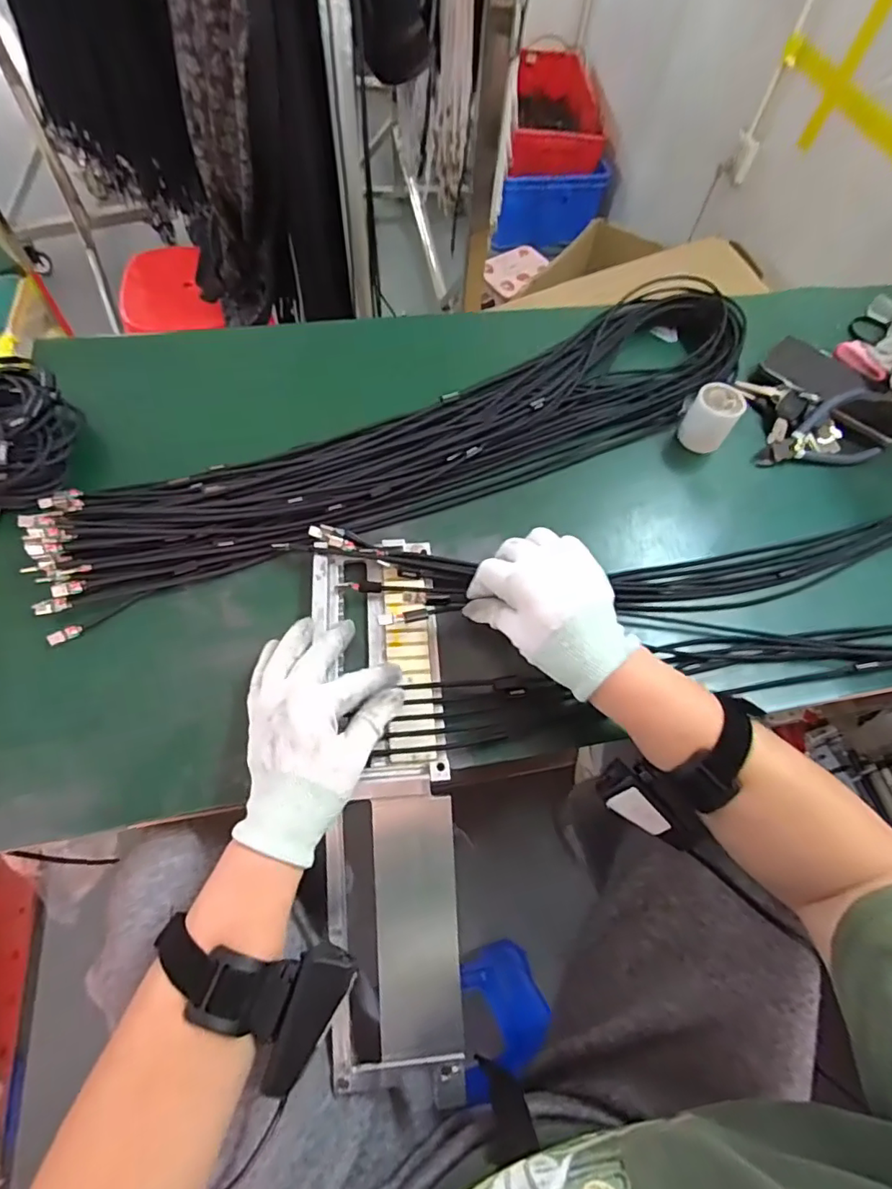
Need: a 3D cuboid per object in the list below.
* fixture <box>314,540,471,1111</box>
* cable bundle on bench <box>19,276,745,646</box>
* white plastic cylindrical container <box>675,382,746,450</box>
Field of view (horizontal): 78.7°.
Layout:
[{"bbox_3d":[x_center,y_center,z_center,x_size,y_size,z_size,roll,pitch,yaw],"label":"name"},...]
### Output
[{"bbox_3d":[-0.044,0.138,0.404,0.100,0.044,0.387,-4,74,-6],"label":"fixture"},{"bbox_3d":[-0.013,-0.159,0.532,0.728,0.043,0.158,-23,66,-15],"label":"cable bundle on bench"},{"bbox_3d":[0.271,-0.181,0.554,0.047,0.051,0.038,36,66,14],"label":"white plastic cylindrical container"}]

